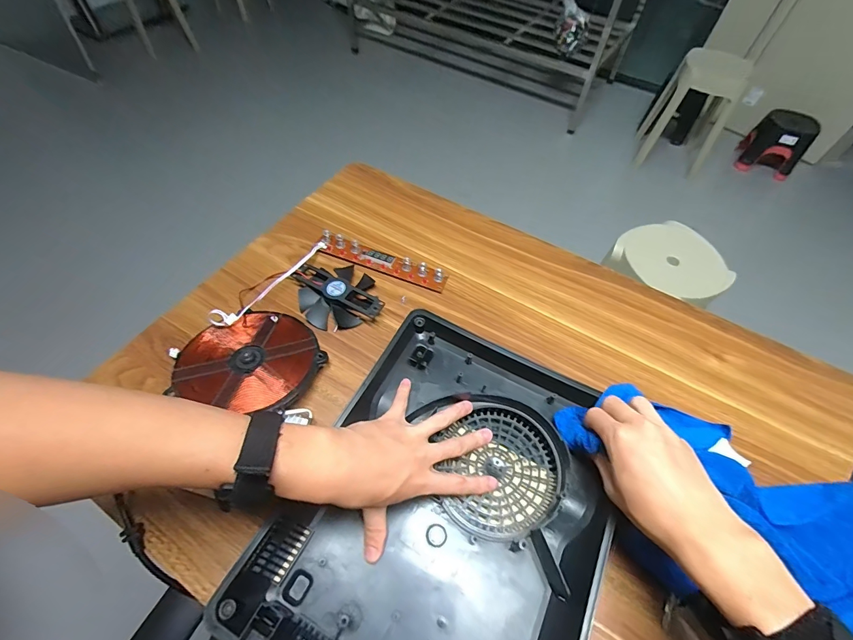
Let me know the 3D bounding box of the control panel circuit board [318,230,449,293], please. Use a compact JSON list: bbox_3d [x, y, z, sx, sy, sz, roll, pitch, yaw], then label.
[{"bbox_3d":[-0.068,-0.086,0.565,0.198,0.018,0.037,19,59,10],"label":"control panel circuit board"}]

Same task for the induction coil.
[{"bbox_3d":[-0.208,0.047,0.460,0.151,0.016,0.138,1,48,-1],"label":"induction coil"}]

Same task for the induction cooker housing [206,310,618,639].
[{"bbox_3d":[0.024,0.174,0.369,0.266,0.049,0.364,24,61,13],"label":"induction cooker housing"}]

